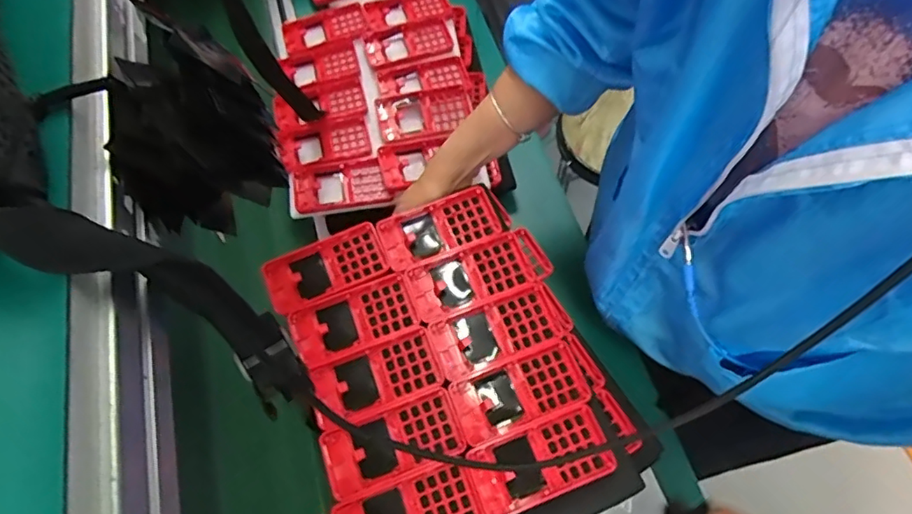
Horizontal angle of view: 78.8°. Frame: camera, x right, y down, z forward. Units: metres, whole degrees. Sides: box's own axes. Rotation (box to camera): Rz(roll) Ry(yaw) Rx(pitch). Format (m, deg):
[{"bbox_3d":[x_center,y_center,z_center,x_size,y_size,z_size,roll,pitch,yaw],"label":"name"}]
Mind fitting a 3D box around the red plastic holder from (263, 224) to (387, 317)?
[{"bbox_3d":[-0.134,0.013,0.575,0.123,0.023,0.063,-23,67,-8],"label":"red plastic holder"}]

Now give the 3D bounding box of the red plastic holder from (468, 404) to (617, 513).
[{"bbox_3d":[0.075,0.179,0.489,0.118,0.008,0.062,-21,67,-8],"label":"red plastic holder"}]

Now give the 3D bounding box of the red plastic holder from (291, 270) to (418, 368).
[{"bbox_3d":[-0.101,0.063,0.550,0.118,0.014,0.063,-21,67,-8],"label":"red plastic holder"}]

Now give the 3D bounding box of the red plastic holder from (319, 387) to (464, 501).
[{"bbox_3d":[-0.059,0.170,0.505,0.124,0.026,0.058,-21,67,-8],"label":"red plastic holder"}]

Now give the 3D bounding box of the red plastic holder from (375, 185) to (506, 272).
[{"bbox_3d":[-0.017,-0.029,0.595,0.126,0.015,0.063,-20,67,-5],"label":"red plastic holder"}]

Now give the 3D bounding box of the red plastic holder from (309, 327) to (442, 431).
[{"bbox_3d":[-0.077,0.117,0.532,0.122,0.016,0.065,-21,67,-8],"label":"red plastic holder"}]

